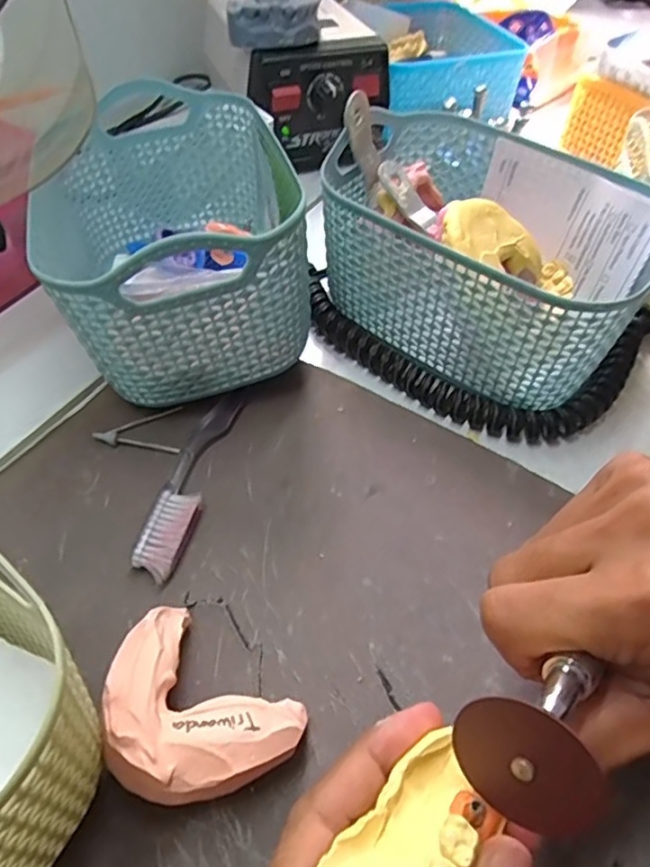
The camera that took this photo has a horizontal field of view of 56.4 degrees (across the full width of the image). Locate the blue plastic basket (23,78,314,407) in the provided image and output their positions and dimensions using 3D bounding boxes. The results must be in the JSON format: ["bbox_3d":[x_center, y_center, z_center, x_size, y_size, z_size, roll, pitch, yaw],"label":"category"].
[{"bbox_3d":[-0.079,-0.100,0.314,0.111,0.095,0.170,-11,52,-12],"label":"blue plastic basket"}]

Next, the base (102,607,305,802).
[{"bbox_3d":[-0.045,0.093,0.199,0.066,0.033,0.050,30,55,19],"label":"base"}]

